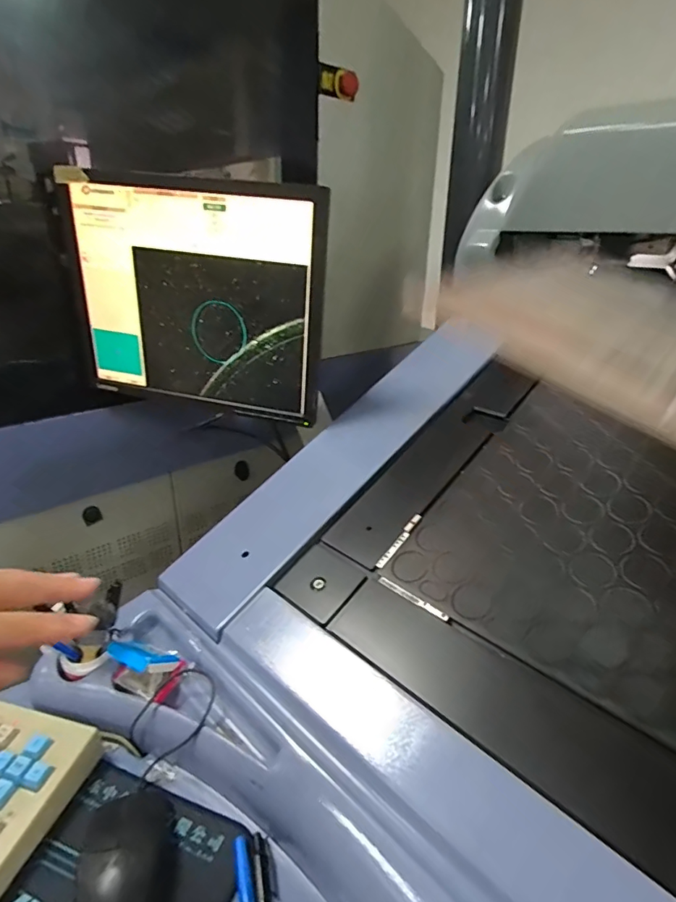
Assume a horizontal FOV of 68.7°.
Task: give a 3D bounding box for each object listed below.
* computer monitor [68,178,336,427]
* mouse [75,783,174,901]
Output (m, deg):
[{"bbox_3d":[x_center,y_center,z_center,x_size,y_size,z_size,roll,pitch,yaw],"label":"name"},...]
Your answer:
[{"bbox_3d":[-0.203,-0.203,0.702,0.383,0.302,0.038,6,25,11],"label":"computer monitor"},{"bbox_3d":[-0.160,0.308,0.372,0.061,0.036,0.123,-5,26,-14],"label":"mouse"}]

